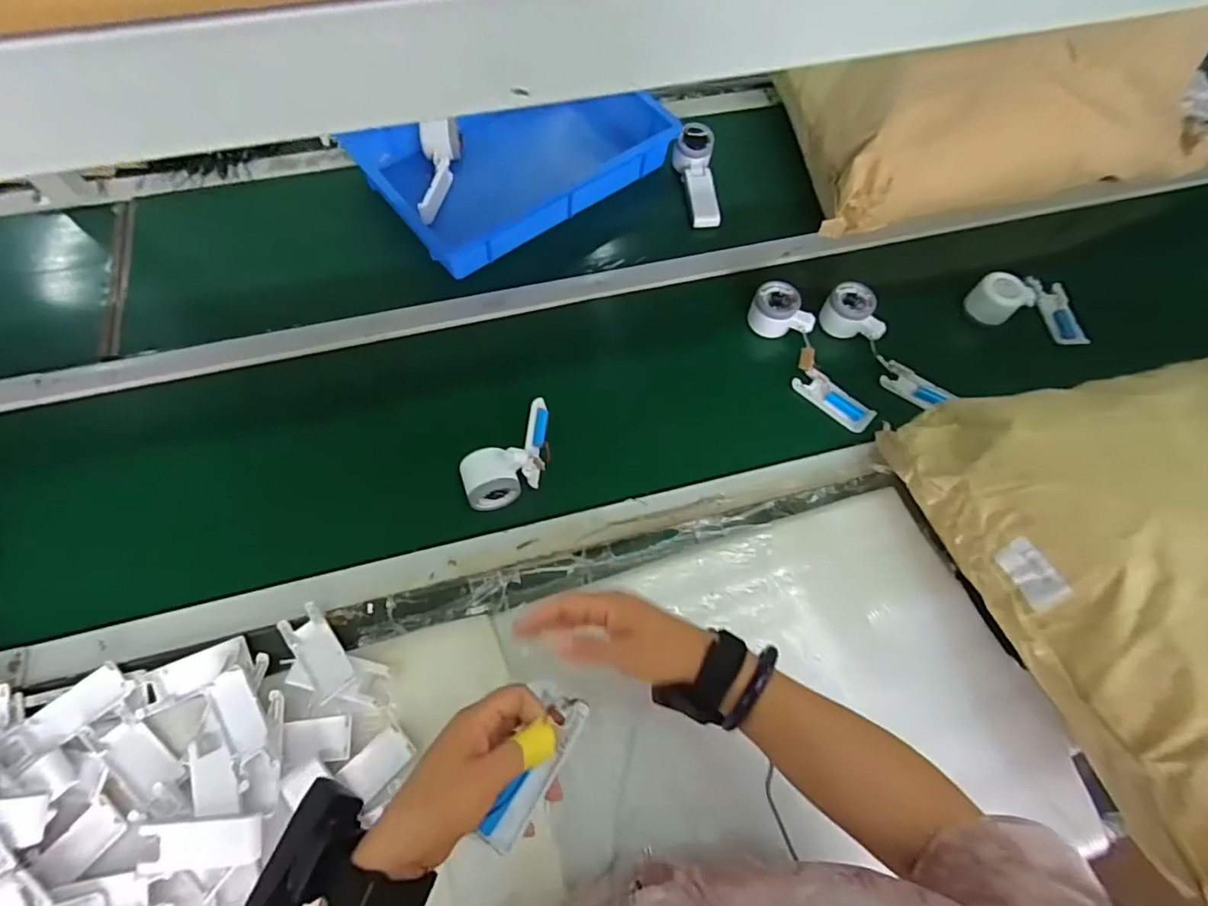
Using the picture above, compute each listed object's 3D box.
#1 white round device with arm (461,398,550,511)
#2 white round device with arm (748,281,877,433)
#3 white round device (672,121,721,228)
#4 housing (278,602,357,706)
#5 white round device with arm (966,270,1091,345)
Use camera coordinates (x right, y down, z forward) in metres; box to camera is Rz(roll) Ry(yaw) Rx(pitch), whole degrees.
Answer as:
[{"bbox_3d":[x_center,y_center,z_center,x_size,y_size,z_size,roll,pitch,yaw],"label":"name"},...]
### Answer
[{"bbox_3d":[-0.103,0.002,0.653,0.064,0.056,0.145,38,70,15],"label":"white round device with arm"},{"bbox_3d":[0.271,-0.130,0.732,0.065,0.040,0.225,-26,69,-13],"label":"white round device with arm"},{"bbox_3d":[0.146,-0.422,0.870,0.057,0.046,0.167,-6,80,-4],"label":"white round device"},{"bbox_3d":[-0.289,0.200,0.570,0.038,0.016,0.098,-36,71,-16],"label":"housing"},{"bbox_3d":[0.585,-0.201,0.784,0.147,0.051,0.120,7,65,-15],"label":"white round device with arm"}]

